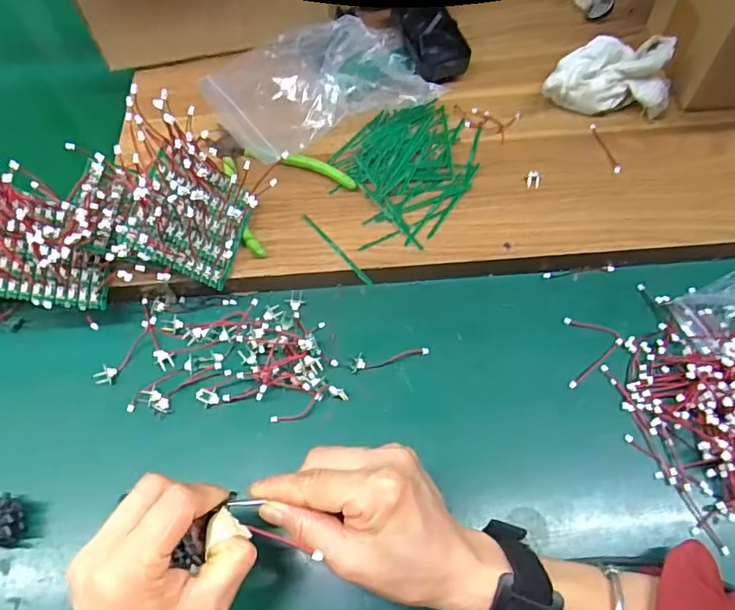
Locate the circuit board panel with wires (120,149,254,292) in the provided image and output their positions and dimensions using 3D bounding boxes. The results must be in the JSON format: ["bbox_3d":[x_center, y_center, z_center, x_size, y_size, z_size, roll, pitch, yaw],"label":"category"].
[{"bbox_3d":[-0.131,-0.066,0.406,0.082,0.017,0.082,27,75,-34],"label":"circuit board panel with wires"}]

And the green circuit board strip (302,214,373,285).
[{"bbox_3d":[-0.026,-0.047,0.435,0.005,0.006,0.086,-37,71,-15],"label":"green circuit board strip"}]

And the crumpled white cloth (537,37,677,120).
[{"bbox_3d":[0.211,-0.209,0.470,0.117,0.056,0.074,3,62,5],"label":"crumpled white cloth"}]

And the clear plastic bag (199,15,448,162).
[{"bbox_3d":[-0.044,-0.213,0.493,0.196,0.050,0.161,-25,63,-10],"label":"clear plastic bag"}]

